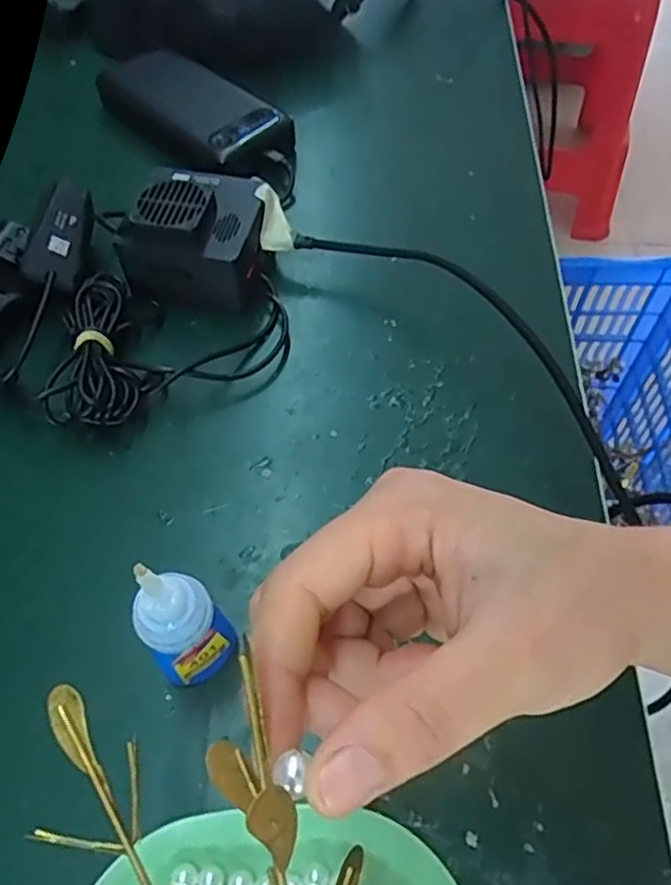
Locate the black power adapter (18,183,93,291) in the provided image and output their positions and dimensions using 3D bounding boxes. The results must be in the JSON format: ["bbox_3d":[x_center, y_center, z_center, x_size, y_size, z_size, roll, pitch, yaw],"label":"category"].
[{"bbox_3d":[-0.167,-0.129,0.409,0.031,0.020,0.074,0,58,1],"label":"black power adapter"}]

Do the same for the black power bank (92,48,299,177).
[{"bbox_3d":[-0.105,-0.245,0.505,0.167,0.025,0.073,38,66,22],"label":"black power bank"}]

